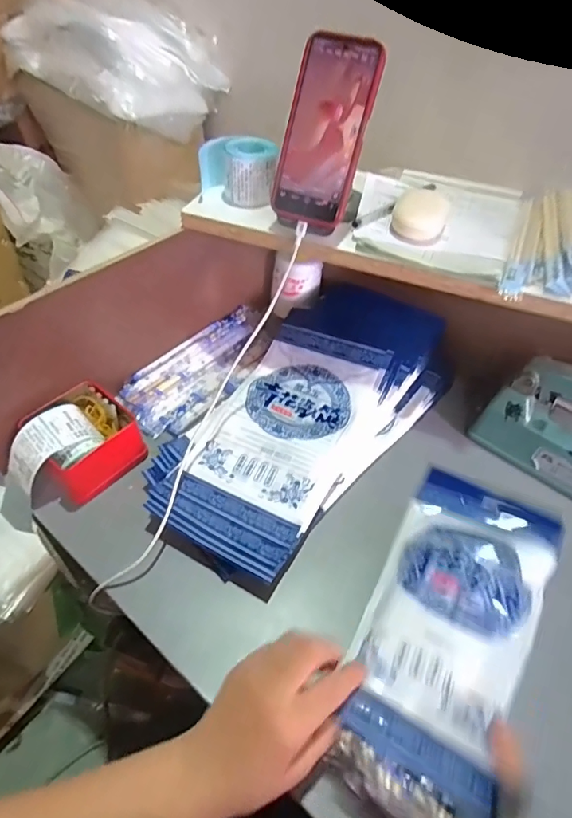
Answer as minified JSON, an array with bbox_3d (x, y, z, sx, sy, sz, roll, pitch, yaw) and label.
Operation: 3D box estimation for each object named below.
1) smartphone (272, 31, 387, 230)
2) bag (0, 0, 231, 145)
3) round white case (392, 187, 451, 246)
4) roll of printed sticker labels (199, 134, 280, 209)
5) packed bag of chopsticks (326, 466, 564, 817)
[{"bbox_3d":[0.038,-0.273,0.480,0.078,0.165,0.009,20,19,13],"label":"smartphone"},{"bbox_3d":[-0.396,-0.816,1.111,0.508,0.173,0.316,34,55,23],"label":"bag"},{"bbox_3d":[0.148,-0.212,0.526,0.055,0.027,0.068,21,51,14],"label":"round white case"},{"bbox_3d":[-0.055,-0.274,0.558,0.086,0.061,0.055,-2,49,-6],"label":"roll of printed sticker labels"},{"bbox_3d":[0.153,0.171,0.436,0.148,0.035,0.323,26,41,18],"label":"packed bag of chopsticks"}]

